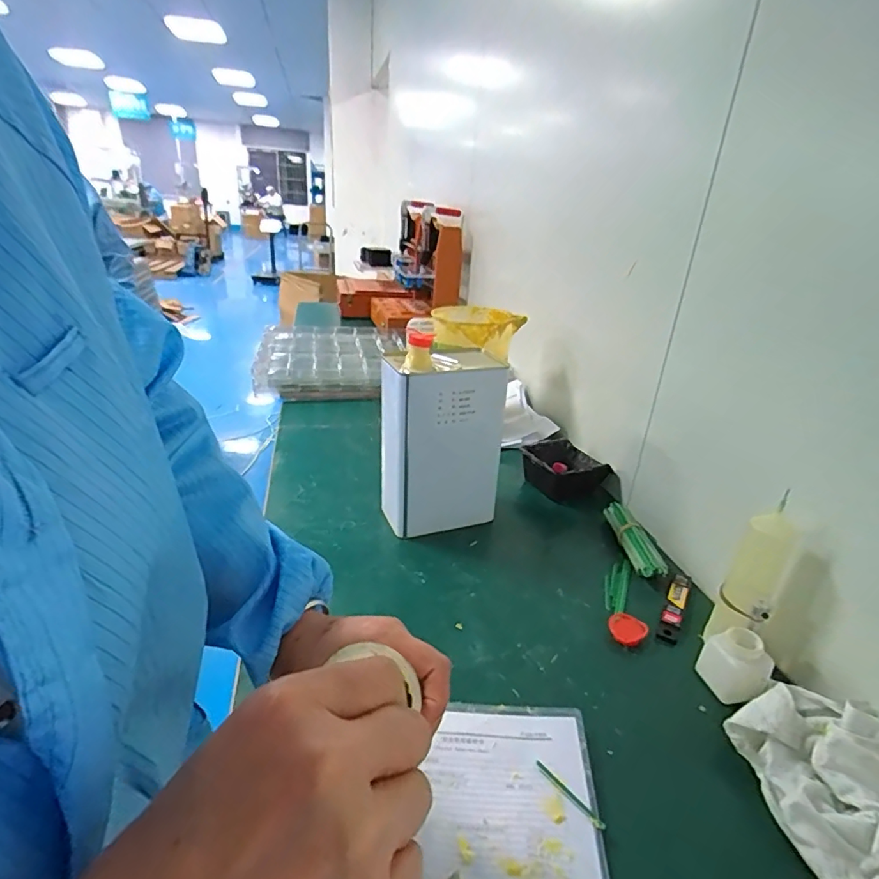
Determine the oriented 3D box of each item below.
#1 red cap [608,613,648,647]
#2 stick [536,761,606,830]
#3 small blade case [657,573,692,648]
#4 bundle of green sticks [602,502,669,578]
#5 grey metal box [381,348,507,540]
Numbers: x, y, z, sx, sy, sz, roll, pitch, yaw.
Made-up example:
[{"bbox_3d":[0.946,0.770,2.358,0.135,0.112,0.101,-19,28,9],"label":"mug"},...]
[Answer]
[{"bbox_3d":[0.228,0.232,0.625,0.042,0.015,0.042,-17,31,10],"label":"red cap"},{"bbox_3d":[0.110,0.303,0.439,0.007,0.004,0.069,-18,33,-39],"label":"stick"},{"bbox_3d":[0.305,0.215,0.666,0.023,0.016,0.132,17,28,26],"label":"small blade case"},{"bbox_3d":[0.293,0.145,0.772,0.040,0.031,0.163,1,25,-7],"label":"bundle of green sticks"},{"bbox_3d":[0.004,0.005,0.769,0.170,0.277,0.094,-7,27,-23],"label":"grey metal box"}]

